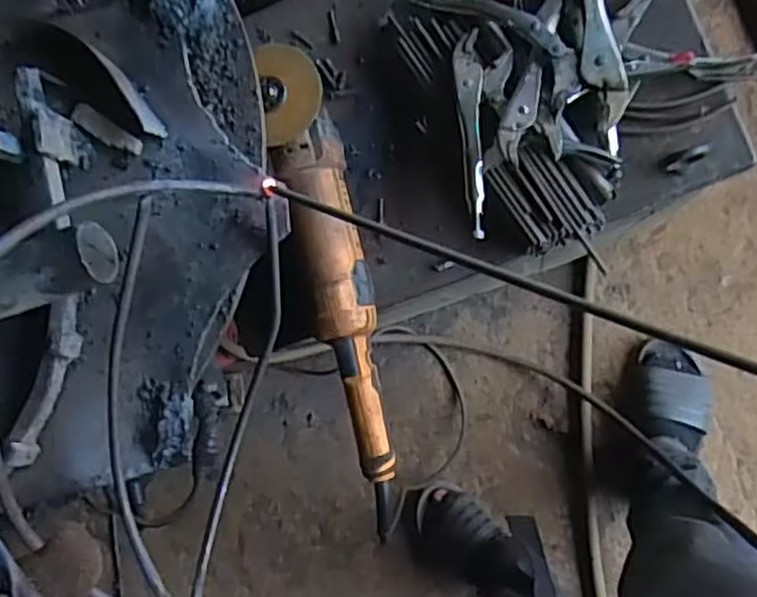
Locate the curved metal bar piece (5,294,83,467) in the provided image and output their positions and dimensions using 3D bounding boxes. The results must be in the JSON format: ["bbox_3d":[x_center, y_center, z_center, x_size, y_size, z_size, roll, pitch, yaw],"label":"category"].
[{"bbox_3d":[-0.171,0.042,0.382,0.016,0.021,0.089,14,90,10],"label":"curved metal bar piece"}]

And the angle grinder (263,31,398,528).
[{"bbox_3d":[-0.037,-0.001,0.640,0.074,0.074,0.422,-15,85,9],"label":"angle grinder"}]

